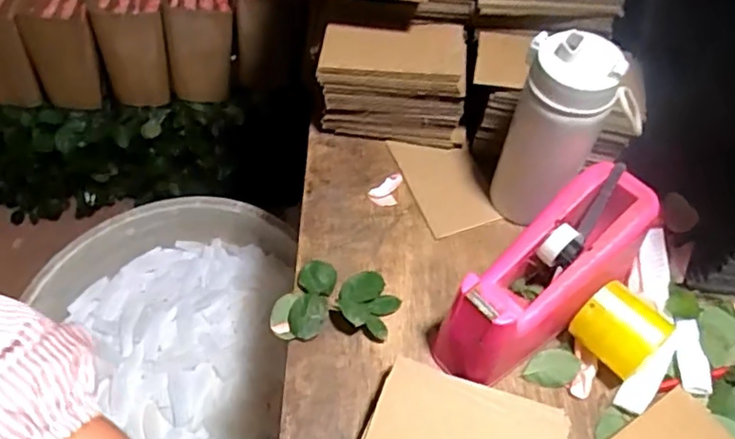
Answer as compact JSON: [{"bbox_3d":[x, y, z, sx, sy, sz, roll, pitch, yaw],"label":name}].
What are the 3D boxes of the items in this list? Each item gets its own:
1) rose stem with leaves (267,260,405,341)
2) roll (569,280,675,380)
[{"bbox_3d":[-0.029,0.068,0.540,0.109,0.024,0.073,1,55,0],"label":"rose stem with leaves"},{"bbox_3d":[0.207,0.090,0.497,0.049,0.047,0.065,-37,63,-23],"label":"roll"}]

